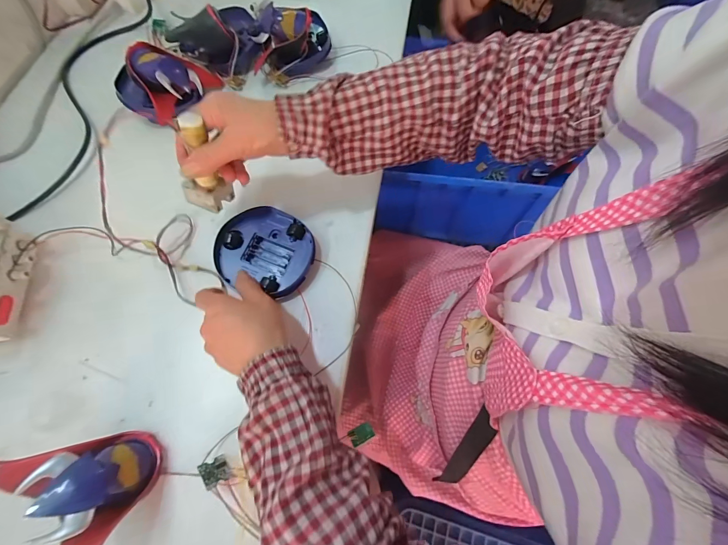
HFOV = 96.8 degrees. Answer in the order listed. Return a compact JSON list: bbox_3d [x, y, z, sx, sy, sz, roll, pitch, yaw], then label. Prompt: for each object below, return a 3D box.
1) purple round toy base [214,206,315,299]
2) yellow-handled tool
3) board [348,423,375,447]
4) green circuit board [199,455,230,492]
[{"bbox_3d":[-0.113,-0.024,0.377,0.104,0.027,0.101,-1,68,1],"label":"purple round toy base"},{"bbox_3d":[-0.168,-0.110,0.329,0.038,0.093,0.031,16,50,8],"label":"yellow-handled tool"},{"bbox_3d":[-0.002,0.165,0.328,0.026,0.004,0.020,-15,28,-27],"label":"board"},{"bbox_3d":[-0.140,0.187,0.302,0.024,0.025,0.004,53,122,31],"label":"green circuit board"}]

